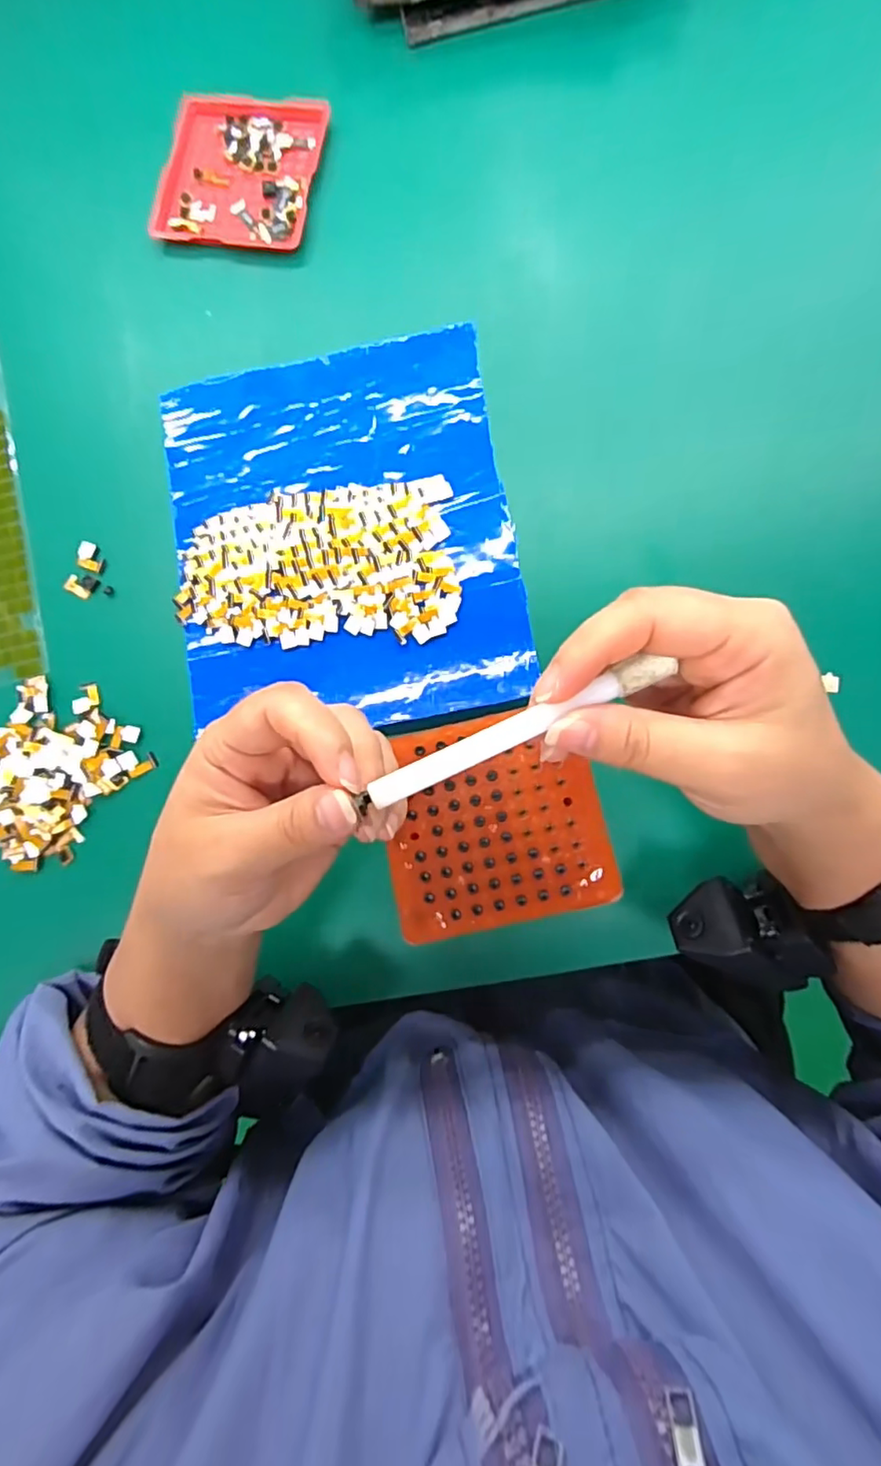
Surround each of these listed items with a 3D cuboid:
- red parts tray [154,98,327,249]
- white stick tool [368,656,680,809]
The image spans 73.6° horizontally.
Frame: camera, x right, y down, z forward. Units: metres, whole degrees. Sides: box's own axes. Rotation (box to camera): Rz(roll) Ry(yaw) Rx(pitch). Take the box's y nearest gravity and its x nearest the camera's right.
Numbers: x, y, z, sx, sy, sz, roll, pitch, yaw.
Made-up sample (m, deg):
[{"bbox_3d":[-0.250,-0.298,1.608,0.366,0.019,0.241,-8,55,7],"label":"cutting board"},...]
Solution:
[{"bbox_3d":[-0.127,-0.354,0.371,0.101,0.008,0.098,14,85,7],"label":"red parts tray"},{"bbox_3d":[0.025,-0.002,0.178,0.096,0.005,0.009,-24,82,-3],"label":"white stick tool"}]

